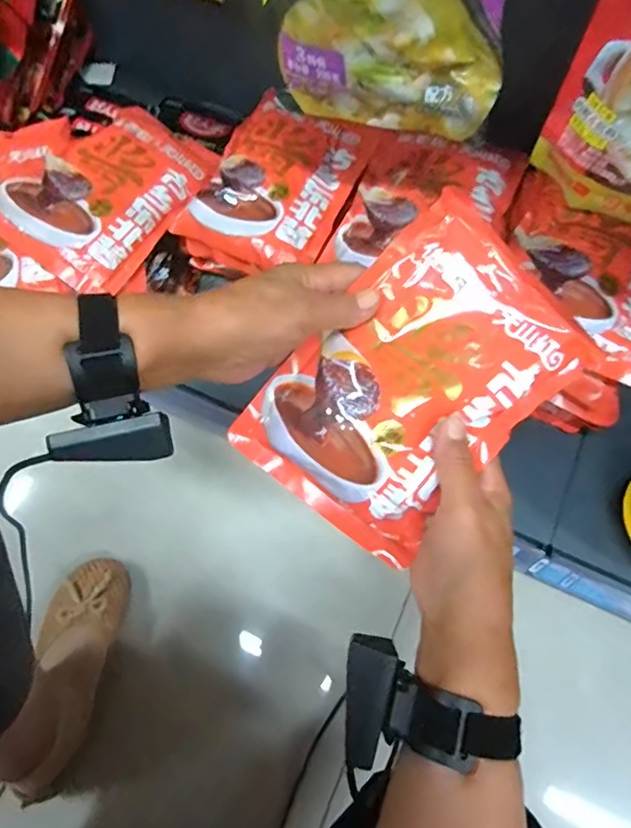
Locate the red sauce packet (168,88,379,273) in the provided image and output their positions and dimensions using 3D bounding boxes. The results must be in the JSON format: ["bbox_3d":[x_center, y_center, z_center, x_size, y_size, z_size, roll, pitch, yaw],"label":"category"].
[{"bbox_3d":[-0.037,-0.254,0.576,0.150,0.025,0.204,26,73,9],"label":"red sauce packet"}]

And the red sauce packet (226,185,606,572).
[{"bbox_3d":[0.066,-0.018,0.371,0.153,0.027,0.226,43,96,9],"label":"red sauce packet"}]

